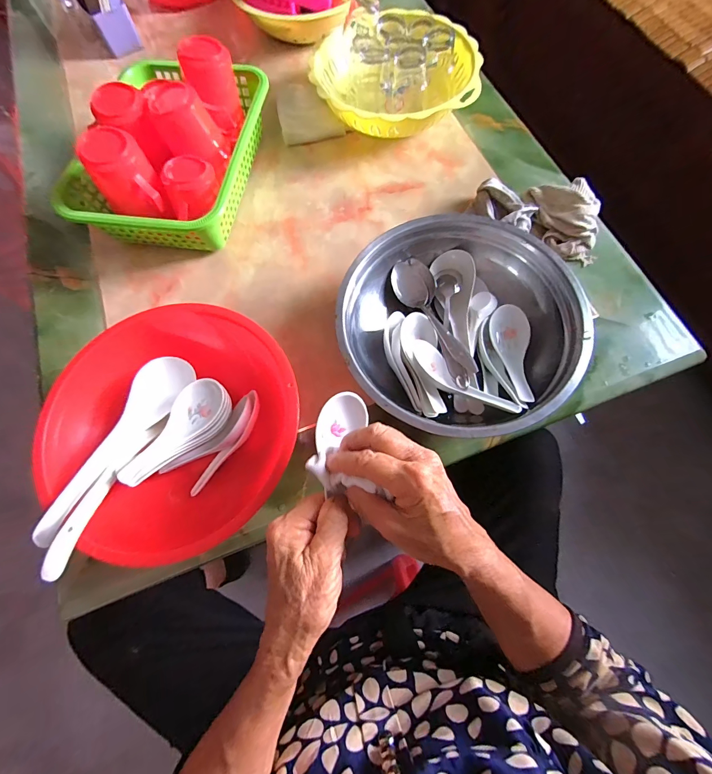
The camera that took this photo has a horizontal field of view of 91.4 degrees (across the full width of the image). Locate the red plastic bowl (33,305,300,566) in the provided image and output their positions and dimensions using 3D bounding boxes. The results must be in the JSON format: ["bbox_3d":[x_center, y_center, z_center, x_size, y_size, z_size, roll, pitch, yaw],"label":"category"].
[{"bbox_3d":[-0.179,0.041,0.371,0.238,0.078,0.241,-1,71,2],"label":"red plastic bowl"}]

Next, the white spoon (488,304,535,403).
[{"bbox_3d":[0.183,-0.039,0.389,0.045,0.035,0.120,-9,71,-1],"label":"white spoon"}]

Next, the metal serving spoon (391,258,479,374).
[{"bbox_3d":[0.088,-0.083,0.408,0.048,0.018,0.160,-18,72,-4],"label":"metal serving spoon"}]

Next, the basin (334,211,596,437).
[{"bbox_3d":[0.111,-0.067,0.400,0.248,0.073,0.253,-1,71,2],"label":"basin"}]

